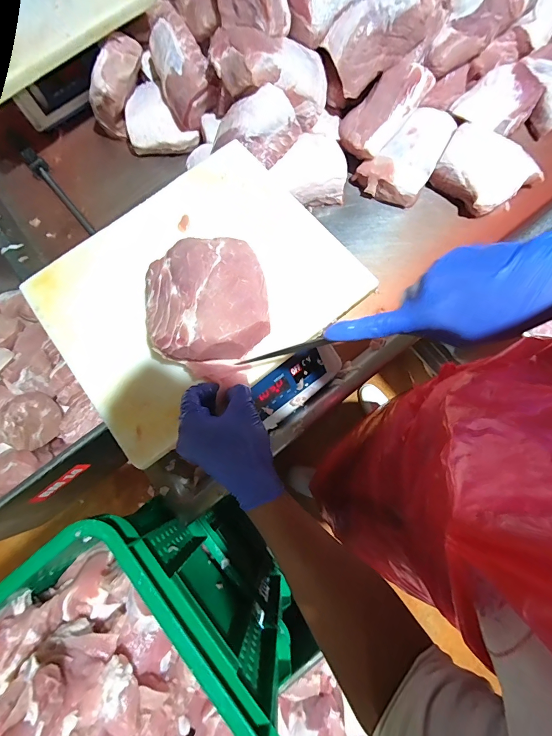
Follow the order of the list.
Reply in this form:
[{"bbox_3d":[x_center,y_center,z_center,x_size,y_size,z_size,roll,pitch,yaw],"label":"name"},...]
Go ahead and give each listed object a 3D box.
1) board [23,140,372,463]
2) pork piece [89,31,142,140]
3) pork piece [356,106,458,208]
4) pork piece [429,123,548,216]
[{"bbox_3d":[-0.104,-0.106,0.453,0.365,0.018,0.294,-38,78,-7],"label":"board"},{"bbox_3d":[-0.308,-0.537,0.682,0.141,0.132,0.076,-29,77,-5],"label":"pork piece"},{"bbox_3d":[0.251,-0.411,0.664,0.123,0.071,0.193,33,79,9],"label":"pork piece"},{"bbox_3d":[0.390,-0.365,0.652,0.169,0.060,0.135,38,80,10],"label":"pork piece"}]

